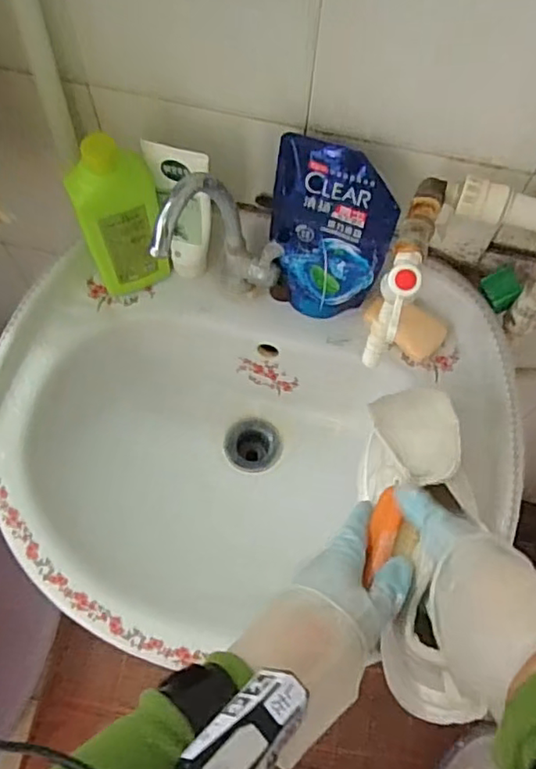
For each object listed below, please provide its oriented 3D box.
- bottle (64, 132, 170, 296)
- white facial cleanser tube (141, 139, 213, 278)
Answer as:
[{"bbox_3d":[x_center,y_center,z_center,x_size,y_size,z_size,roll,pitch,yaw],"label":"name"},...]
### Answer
[{"bbox_3d":[-0.137,-0.150,0.564,0.074,0.166,0.044,-26,70,-12],"label":"bottle"},{"bbox_3d":[-0.085,-0.162,0.578,0.058,0.151,0.033,14,67,4],"label":"white facial cleanser tube"}]

